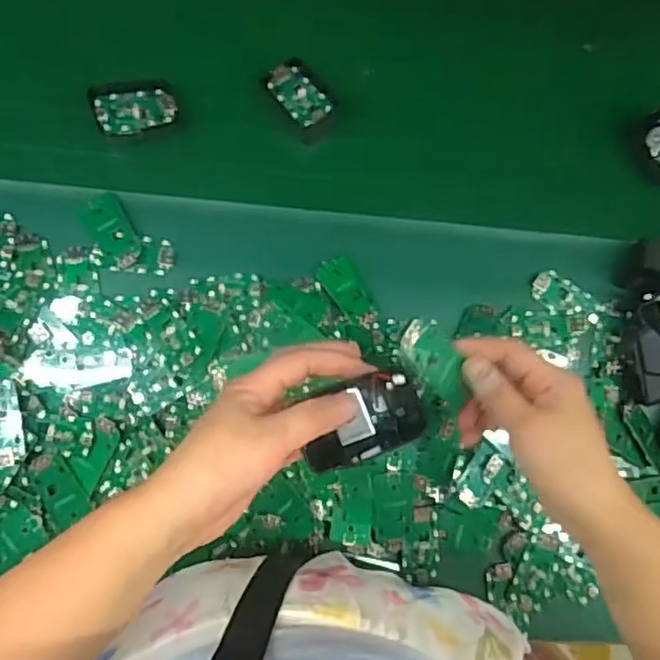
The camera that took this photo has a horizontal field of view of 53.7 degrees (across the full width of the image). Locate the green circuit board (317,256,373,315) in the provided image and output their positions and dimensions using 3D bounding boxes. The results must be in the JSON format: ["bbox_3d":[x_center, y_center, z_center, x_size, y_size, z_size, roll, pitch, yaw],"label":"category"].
[{"bbox_3d":[0.013,-0.036,0.546,0.027,0.004,0.054,-34,89,-8],"label":"green circuit board"}]

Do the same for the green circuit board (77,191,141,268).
[{"bbox_3d":[-0.177,-0.079,0.531,0.033,0.006,0.060,-29,89,-8],"label":"green circuit board"}]

